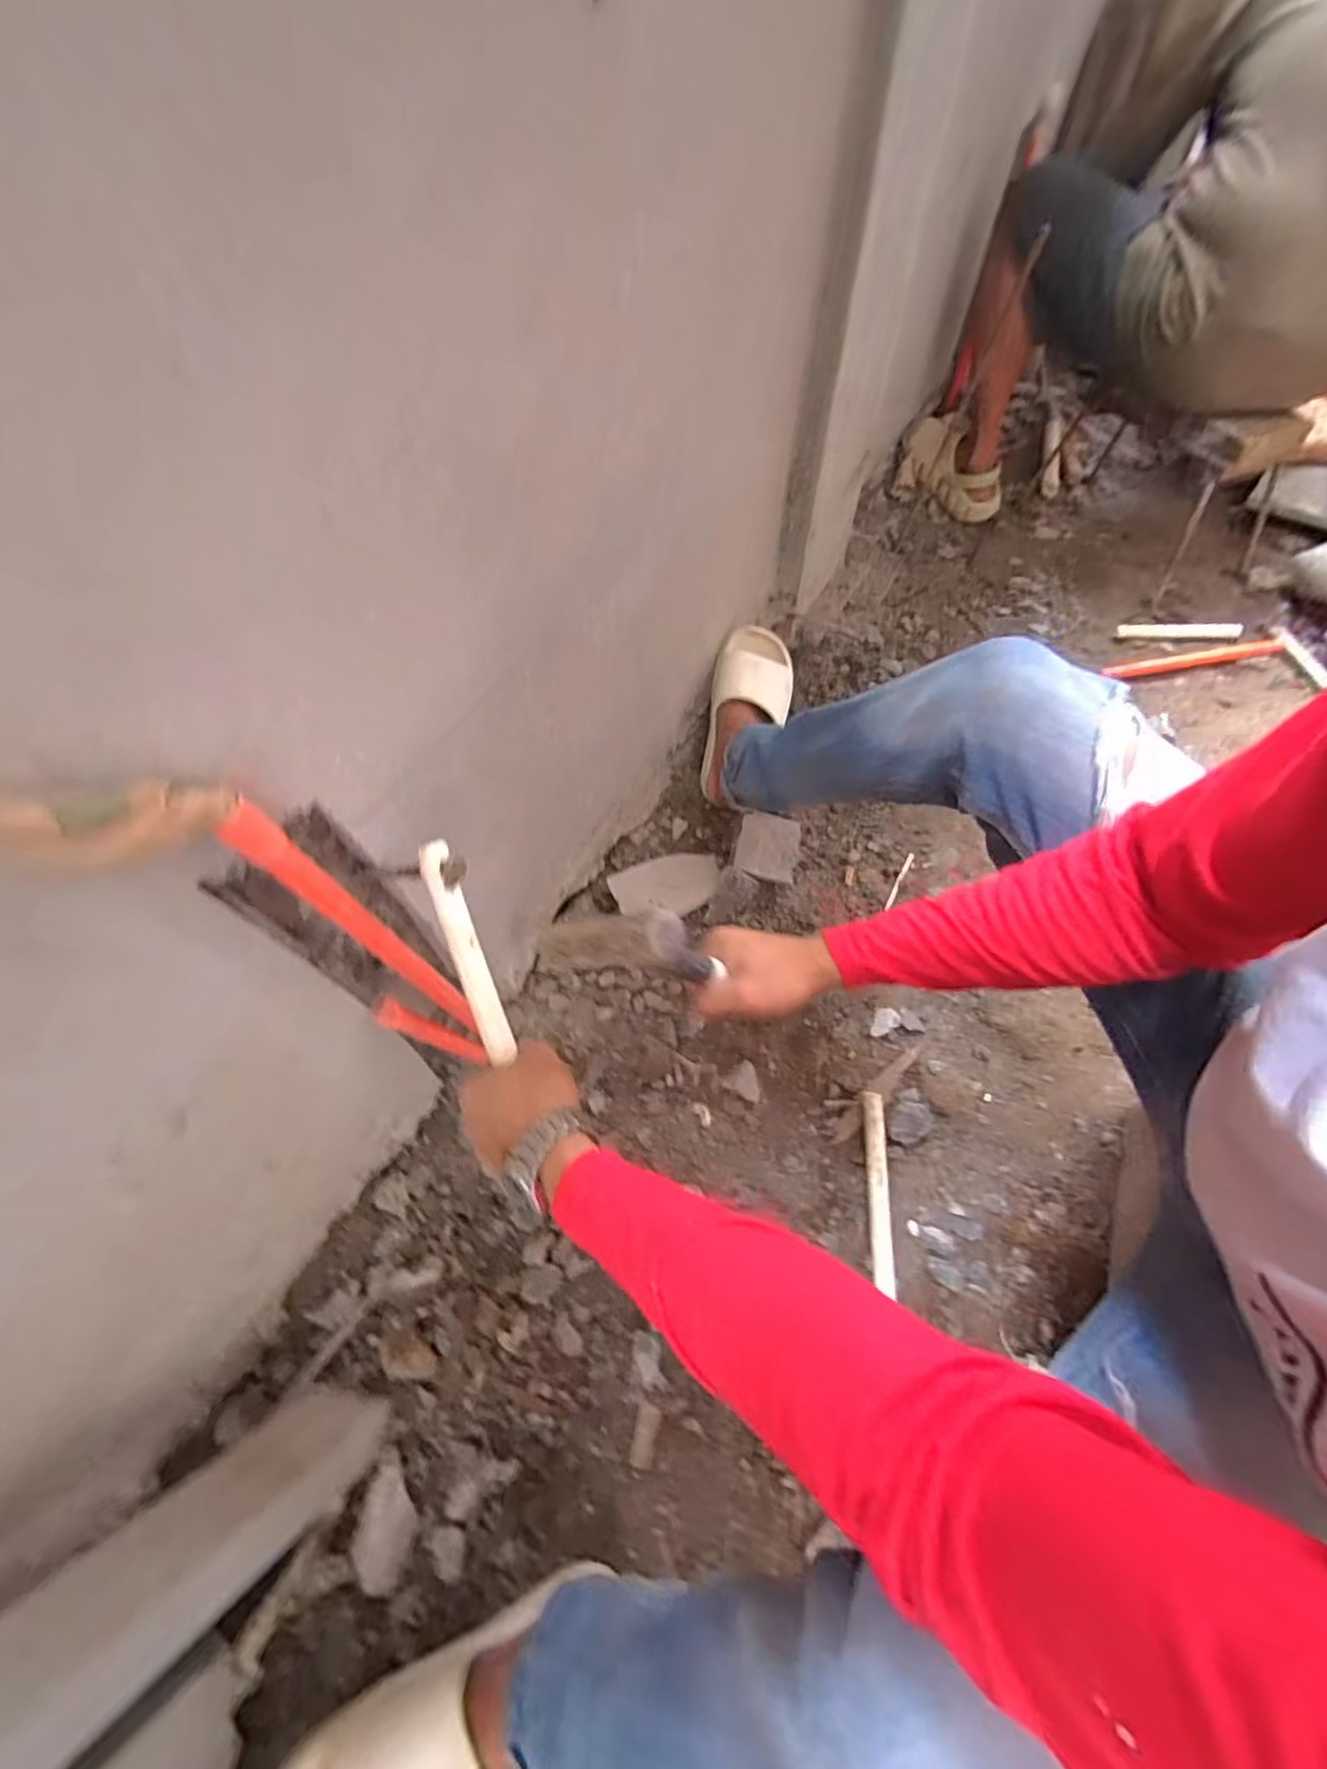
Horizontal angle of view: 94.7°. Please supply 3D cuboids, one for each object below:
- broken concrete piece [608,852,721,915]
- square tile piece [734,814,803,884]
[{"bbox_3d":[0.008,-0.002,0.853,0.156,0.013,0.088,-17,67,-23],"label":"broken concrete piece"},{"bbox_3d":[0.148,-0.054,0.862,0.084,0.005,0.087,11,85,-1],"label":"square tile piece"}]

